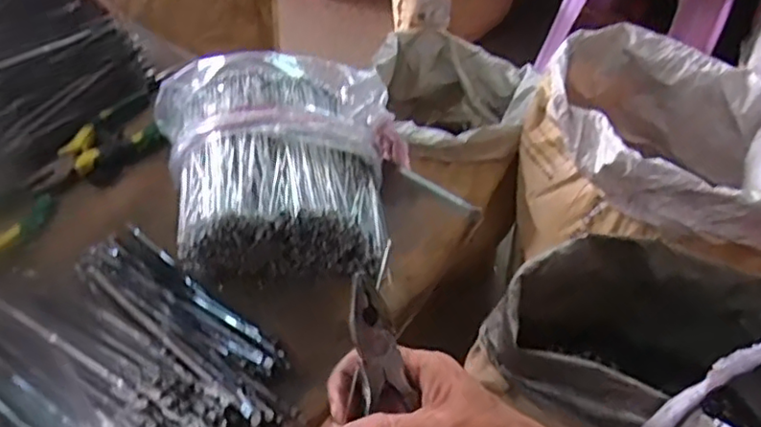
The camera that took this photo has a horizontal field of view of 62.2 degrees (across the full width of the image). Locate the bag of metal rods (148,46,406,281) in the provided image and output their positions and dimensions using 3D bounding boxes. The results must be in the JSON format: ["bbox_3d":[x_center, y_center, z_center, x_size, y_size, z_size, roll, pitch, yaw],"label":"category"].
[{"bbox_3d":[-0.091,-0.046,0.563,0.226,0.085,0.201,0,50,-6],"label":"bag of metal rods"}]

